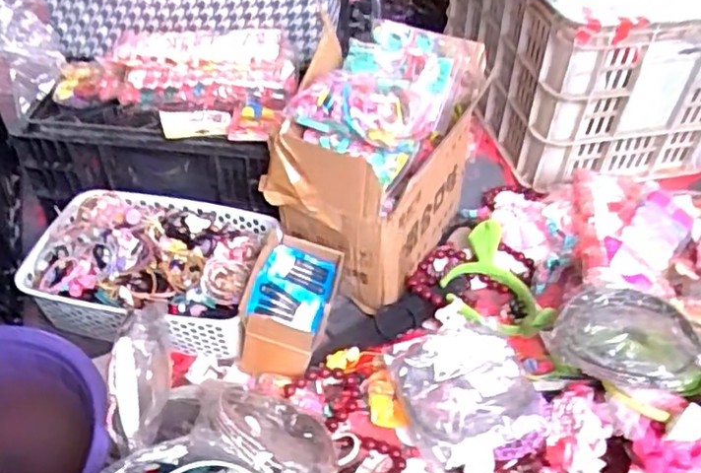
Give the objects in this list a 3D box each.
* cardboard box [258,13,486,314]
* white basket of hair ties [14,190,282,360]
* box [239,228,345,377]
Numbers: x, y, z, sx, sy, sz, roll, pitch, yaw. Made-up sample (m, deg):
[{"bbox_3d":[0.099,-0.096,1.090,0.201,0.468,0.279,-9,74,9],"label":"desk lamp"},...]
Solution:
[{"bbox_3d":[0.040,-0.119,0.846,0.199,0.263,0.333,21,48,18],"label":"cardboard box"},{"bbox_3d":[-0.253,0.036,0.822,0.294,0.094,0.209,9,46,8],"label":"white basket of hair ties"},{"bbox_3d":[-0.073,0.083,0.770,0.099,0.091,0.148,10,46,8],"label":"box"}]

